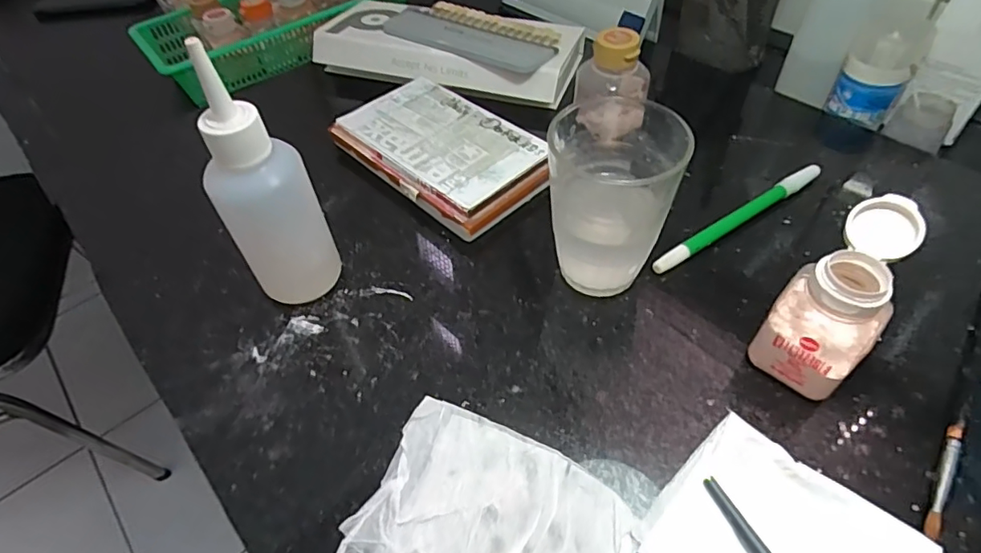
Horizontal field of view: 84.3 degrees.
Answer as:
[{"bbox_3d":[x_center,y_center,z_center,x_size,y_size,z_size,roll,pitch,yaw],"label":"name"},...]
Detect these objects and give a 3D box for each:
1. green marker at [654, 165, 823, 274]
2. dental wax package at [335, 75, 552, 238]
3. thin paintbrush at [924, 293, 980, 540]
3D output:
[{"bbox_3d":[0.157,-0.038,0.338,0.144,0.008,0.010,-29,54,-20],"label":"green marker"},{"bbox_3d":[-0.030,-0.087,0.383,0.091,0.024,0.154,-37,57,-25],"label":"dental wax package"},{"bbox_3d":[0.235,0.046,0.264,0.007,0.008,0.186,29,58,25],"label":"thin paintbrush"}]

